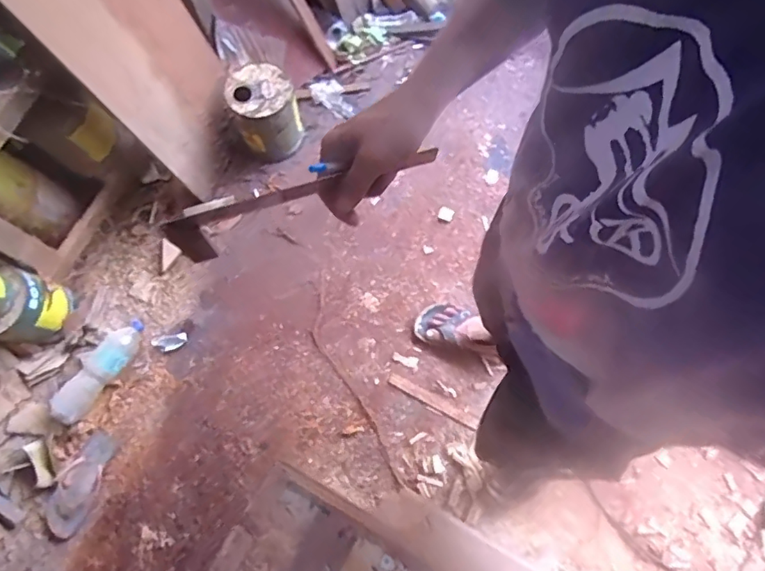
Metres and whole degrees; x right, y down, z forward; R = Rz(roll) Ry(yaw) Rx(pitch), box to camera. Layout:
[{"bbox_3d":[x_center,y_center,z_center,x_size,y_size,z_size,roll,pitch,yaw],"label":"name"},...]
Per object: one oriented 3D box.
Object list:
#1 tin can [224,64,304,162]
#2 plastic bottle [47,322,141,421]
[{"bbox_3d":[-0.304,-0.453,1.359,0.165,0.174,0.174,-26,74,-6],"label":"tin can"},{"bbox_3d":[-0.690,0.206,1.273,0.082,0.073,0.283,31,77,8],"label":"plastic bottle"}]

